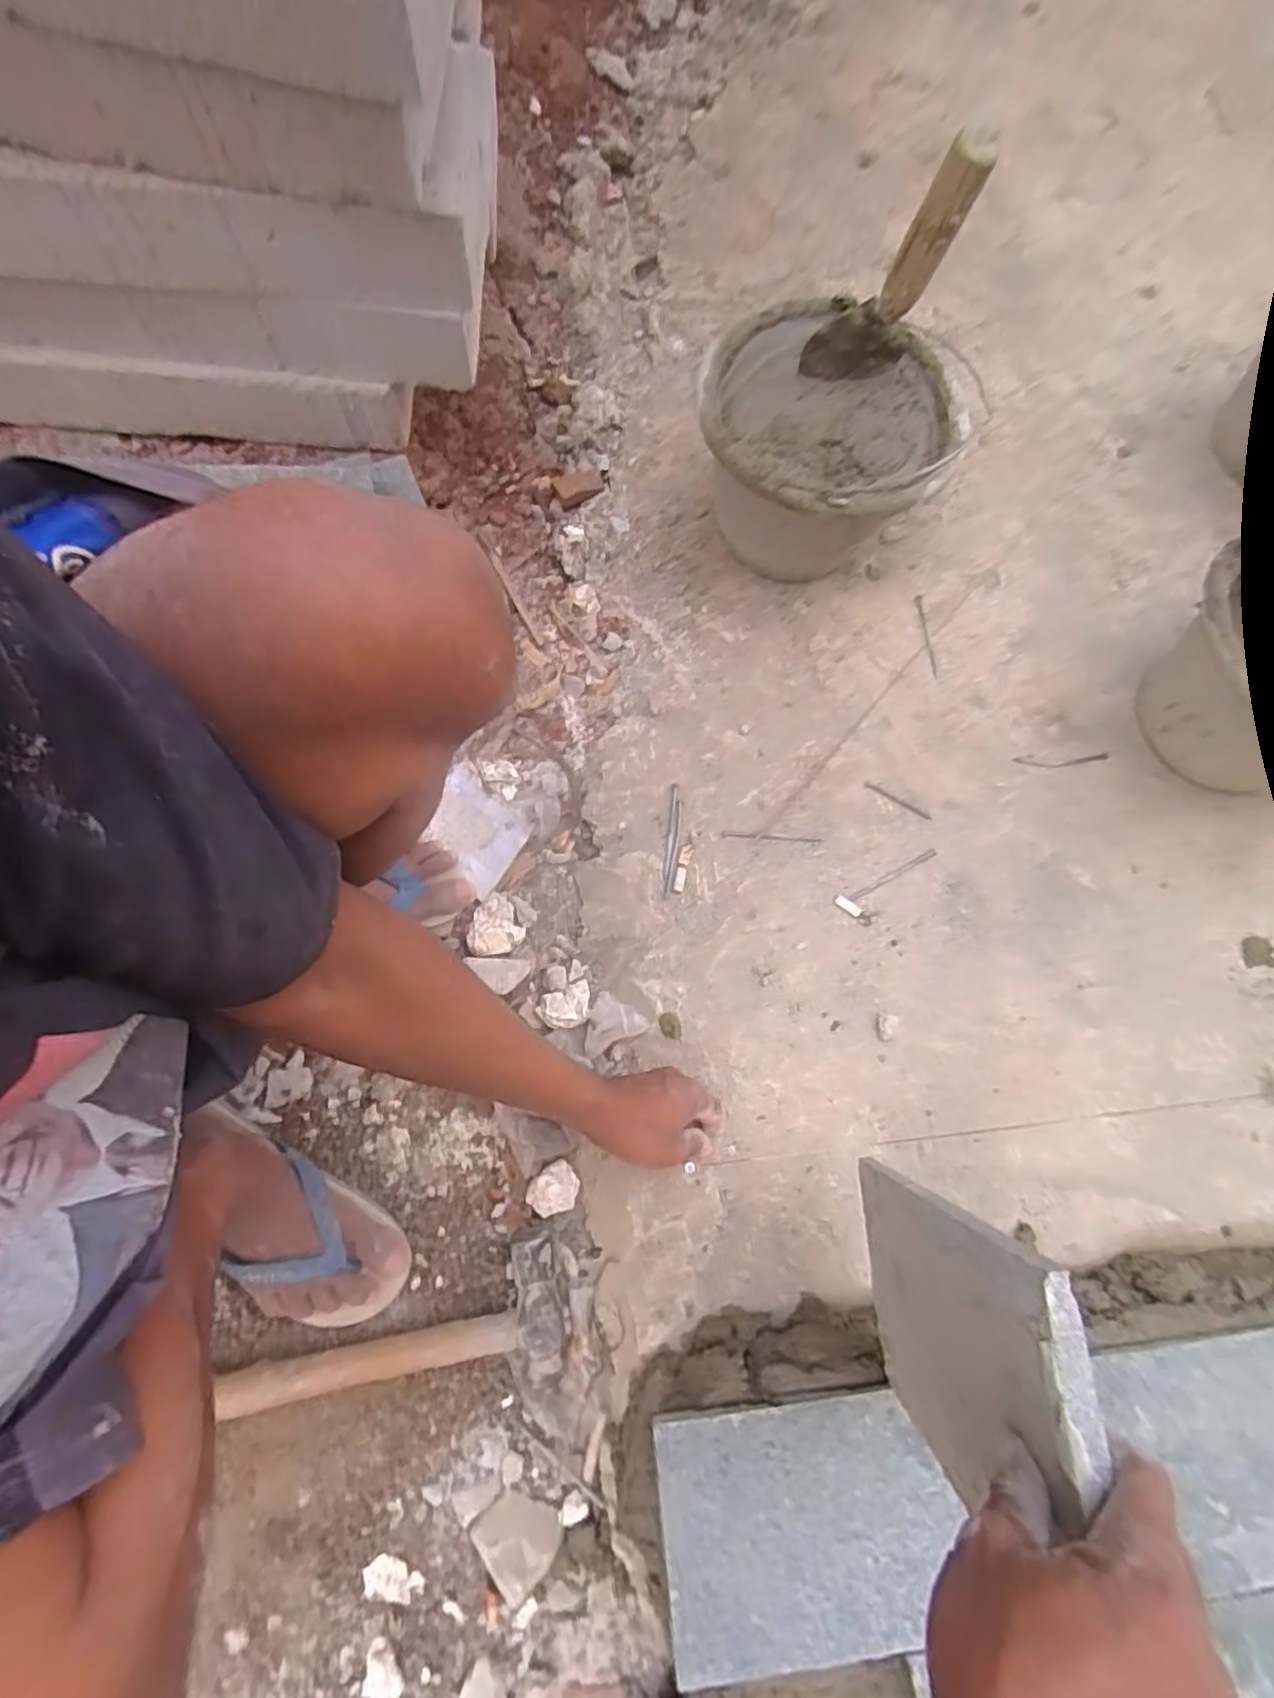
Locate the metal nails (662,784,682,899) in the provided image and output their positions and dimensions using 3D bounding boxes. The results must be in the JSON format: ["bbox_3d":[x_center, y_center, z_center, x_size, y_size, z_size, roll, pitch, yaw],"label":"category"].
[{"bbox_3d":[0.036,-0.010,0.685,0.012,0.004,0.116,7,73,1],"label":"metal nails"}]

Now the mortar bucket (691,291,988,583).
[{"bbox_3d":[0.181,-0.391,0.702,0.233,0.193,0.224,0,81,-3],"label":"mortar bucket"}]

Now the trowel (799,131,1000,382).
[{"bbox_3d":[0.220,-0.469,0.566,0.094,0.211,0.042,-18,96,-6],"label":"trowel"}]

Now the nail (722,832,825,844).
[{"bbox_3d":[0.137,-0.012,0.688,0.100,0.004,0.006,3,73,0],"label":"nail"}]

